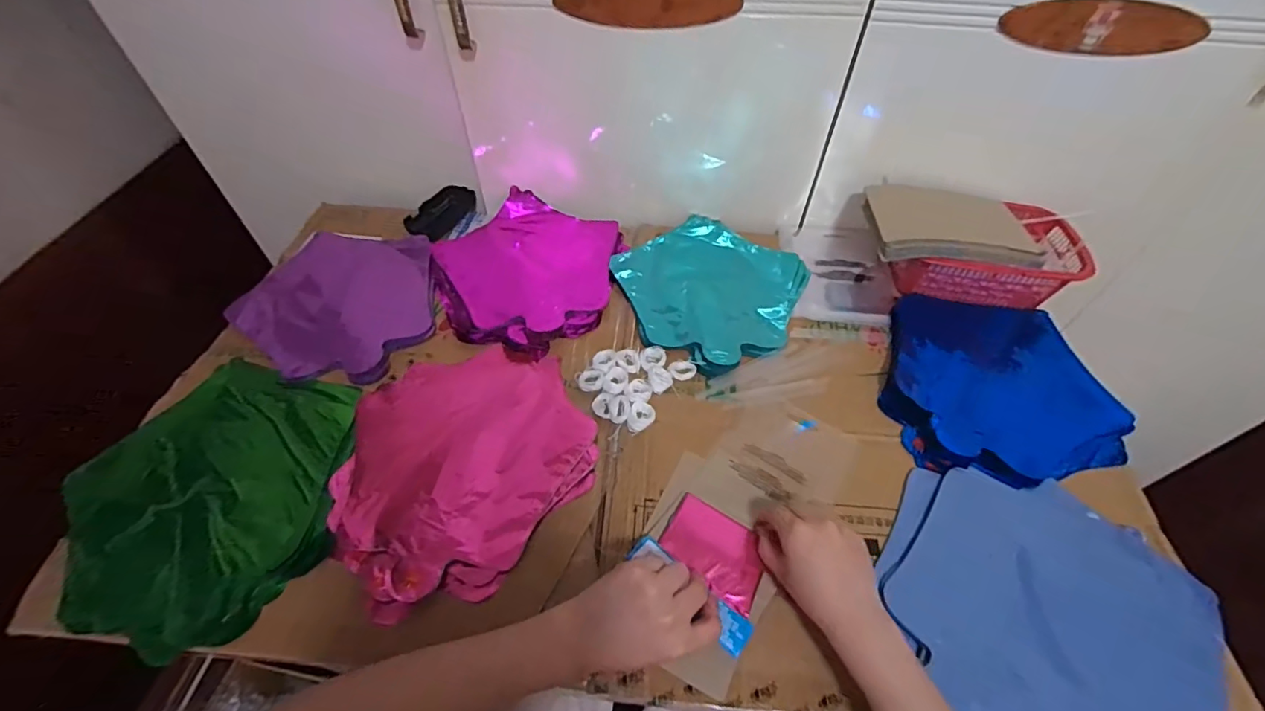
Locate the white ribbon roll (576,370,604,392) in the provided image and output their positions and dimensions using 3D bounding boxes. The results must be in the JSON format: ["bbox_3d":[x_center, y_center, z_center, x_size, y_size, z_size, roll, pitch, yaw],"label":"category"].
[{"bbox_3d":[-0.044,0.026,0.577,0.029,0.004,0.029,1,52,-1],"label":"white ribbon roll"}]

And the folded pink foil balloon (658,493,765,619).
[{"bbox_3d":[0.073,0.171,0.472,0.090,0.009,0.069,27,56,18],"label":"folded pink foil balloon"}]

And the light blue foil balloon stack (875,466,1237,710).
[{"bbox_3d":[0.348,0.211,0.450,0.256,0.017,0.233,-1,52,-3],"label":"light blue foil balloon stack"}]

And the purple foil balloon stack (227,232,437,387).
[{"bbox_3d":[-0.348,-0.063,0.637,0.221,0.016,0.222,0,52,-2],"label":"purple foil balloon stack"}]

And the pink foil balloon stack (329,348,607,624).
[{"bbox_3d":[-0.169,0.097,0.519,0.231,0.020,0.249,38,60,25],"label":"pink foil balloon stack"}]

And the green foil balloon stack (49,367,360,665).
[{"bbox_3d":[-0.392,0.125,0.494,0.233,0.023,0.261,-4,52,-5],"label":"green foil balloon stack"}]

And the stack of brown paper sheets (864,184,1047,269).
[{"bbox_3d":[0.387,-0.161,0.649,0.194,0.032,0.140,5,52,4],"label":"stack of brown paper sheets"}]

